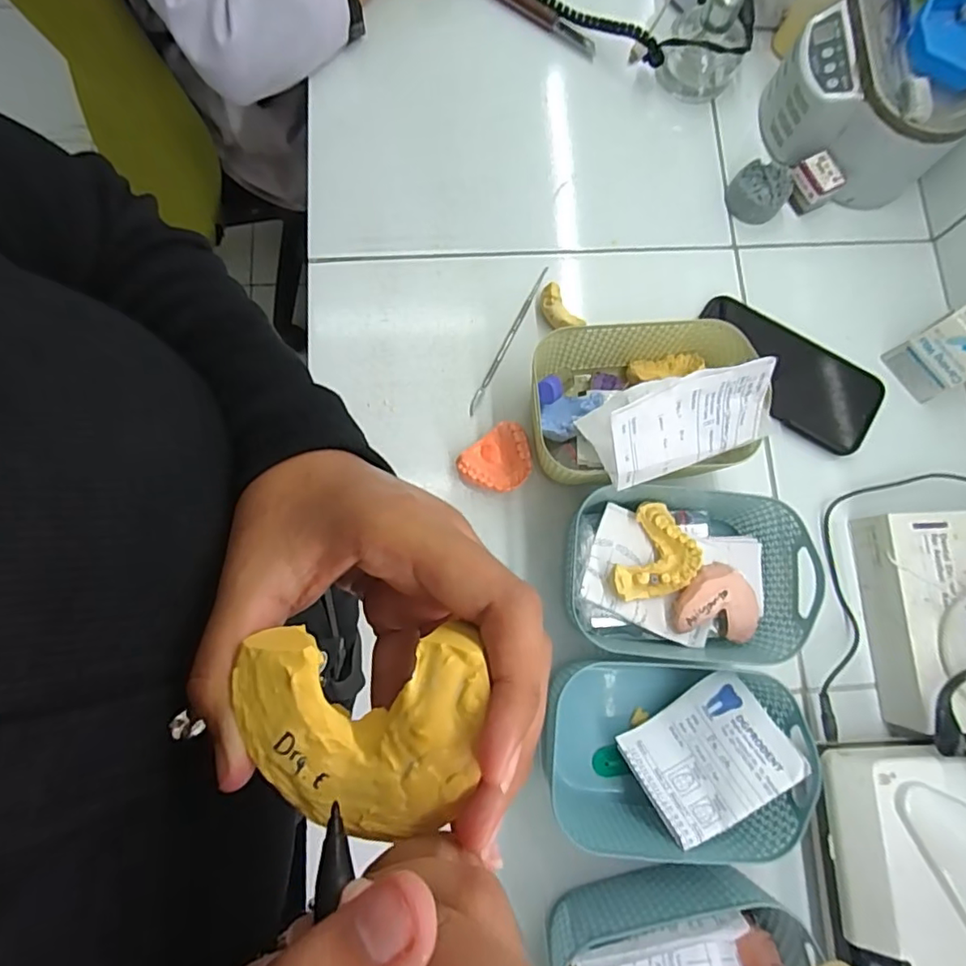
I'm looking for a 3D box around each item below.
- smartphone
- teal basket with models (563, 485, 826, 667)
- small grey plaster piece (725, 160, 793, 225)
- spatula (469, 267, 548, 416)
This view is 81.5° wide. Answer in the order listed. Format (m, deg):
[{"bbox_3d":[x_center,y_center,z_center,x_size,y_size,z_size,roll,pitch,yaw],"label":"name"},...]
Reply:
[{"bbox_3d":[0.267,-0.098,0.498,0.170,0.010,0.080,34,80,4],"label":"smartphone"},{"bbox_3d":[0.148,0.069,0.425,0.167,0.071,0.124,5,79,-1],"label":"teal basket with models"},{"bbox_3d":[0.259,-0.273,0.525,0.051,0.023,0.053,0,79,-2],"label":"small grey plaster piece"},{"bbox_3d":[0.023,-0.129,0.498,0.006,0.004,0.152,27,80,5],"label":"spatula"}]

